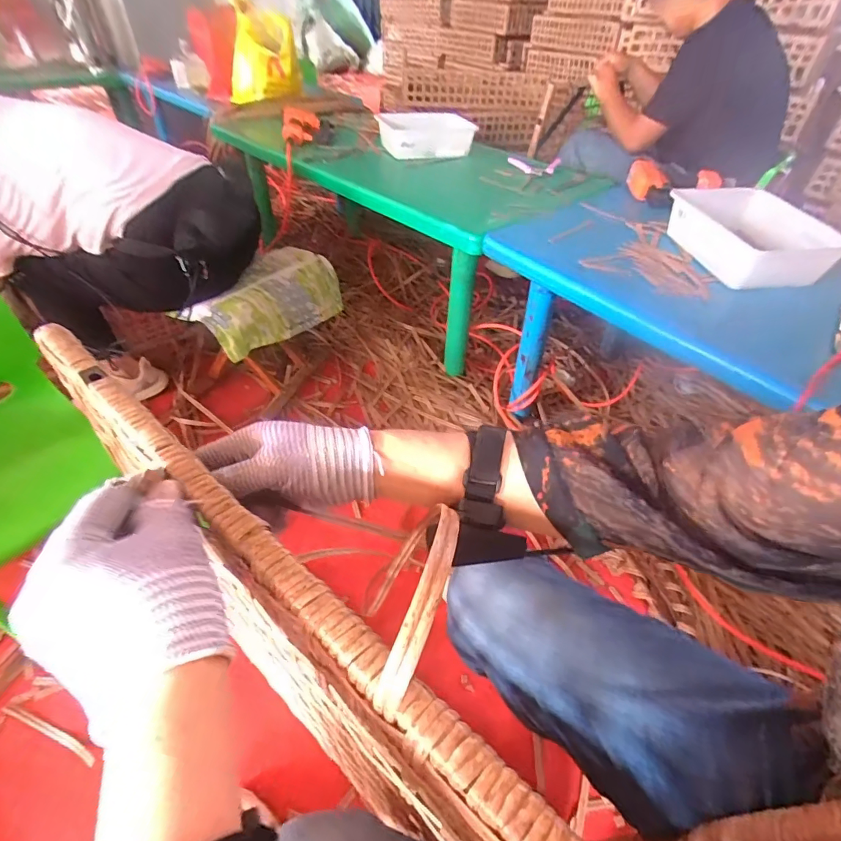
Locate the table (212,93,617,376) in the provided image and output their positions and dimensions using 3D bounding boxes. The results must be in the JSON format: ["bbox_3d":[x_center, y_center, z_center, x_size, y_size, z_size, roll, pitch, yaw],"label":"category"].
[{"bbox_3d":[-0.156,-0.677,1.441,1.245,0.443,0.509,34,53,31],"label":"table"}]

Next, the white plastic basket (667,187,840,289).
[{"bbox_3d":[0.577,-0.330,0.784,0.184,0.087,0.242,-11,44,-11],"label":"white plastic basket"}]

